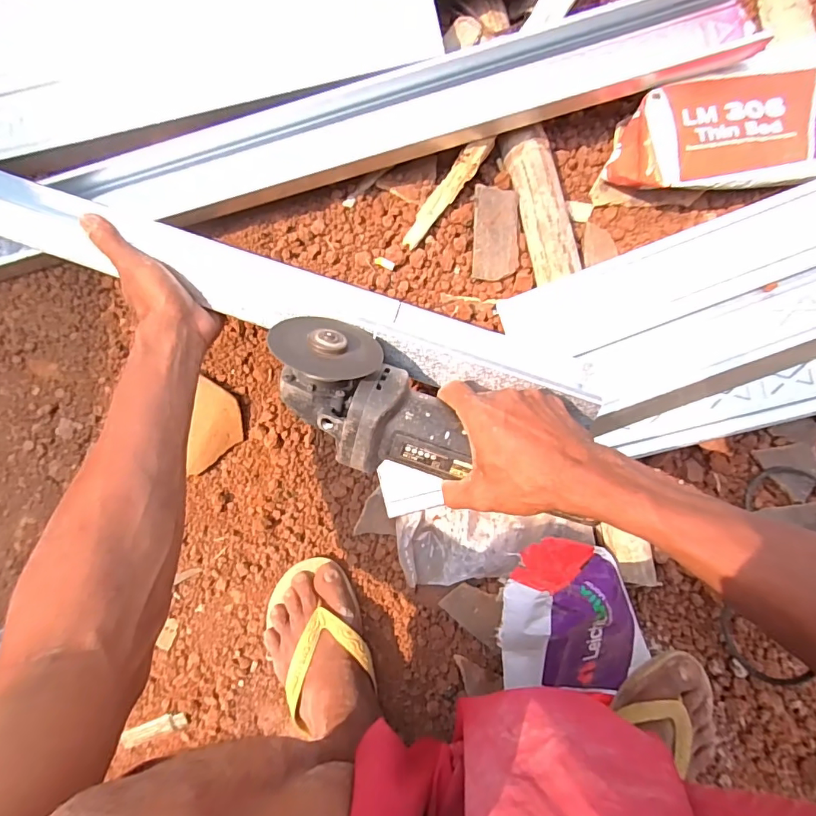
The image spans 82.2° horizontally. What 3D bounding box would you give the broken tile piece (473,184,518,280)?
[{"bbox_3d":[0.099,-0.195,0.521,0.049,0.007,0.103,2,89,2],"label":"broken tile piece"}]

